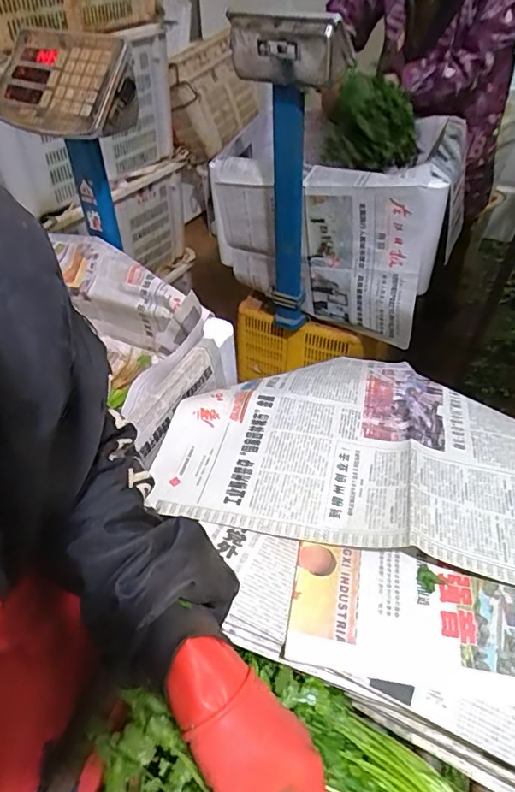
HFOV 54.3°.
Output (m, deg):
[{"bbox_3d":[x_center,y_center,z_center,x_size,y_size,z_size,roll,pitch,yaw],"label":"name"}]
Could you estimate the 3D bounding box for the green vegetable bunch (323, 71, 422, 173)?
[{"bbox_3d":[0.281,-0.656,1.203,0.187,0.181,0.173,-8,45,-6],"label":"green vegetable bunch"}]

